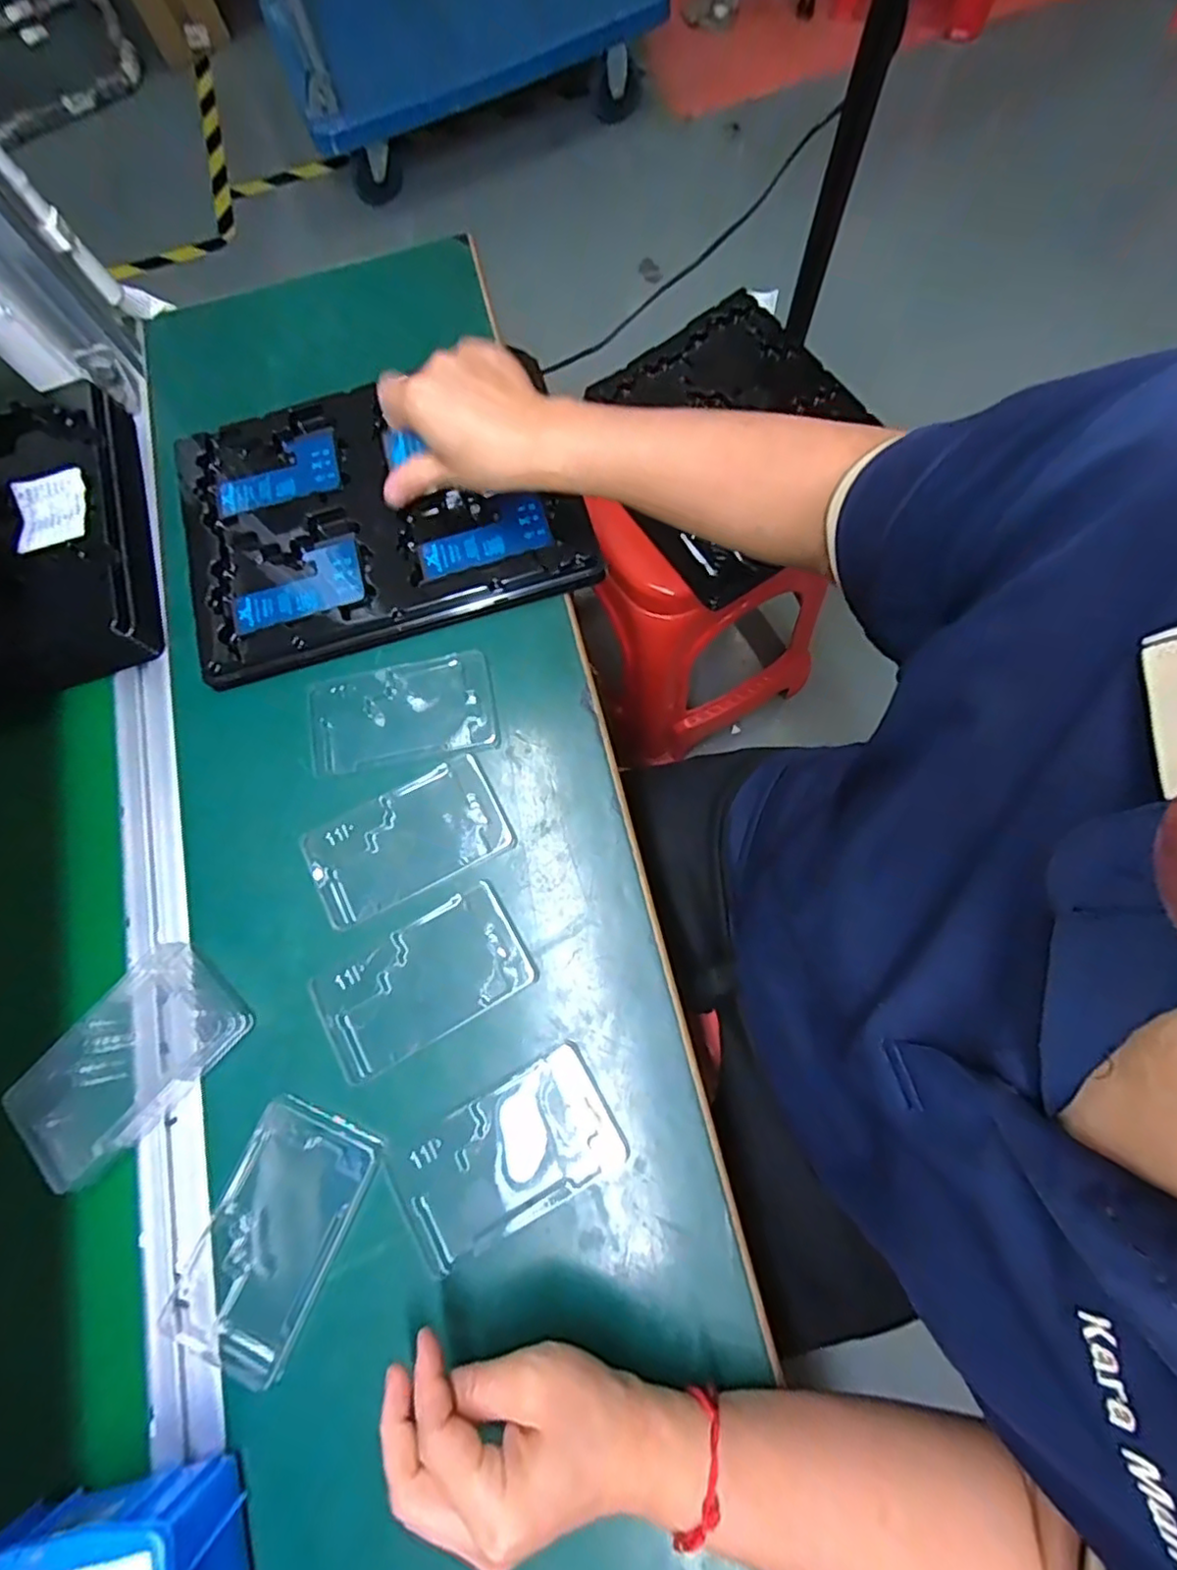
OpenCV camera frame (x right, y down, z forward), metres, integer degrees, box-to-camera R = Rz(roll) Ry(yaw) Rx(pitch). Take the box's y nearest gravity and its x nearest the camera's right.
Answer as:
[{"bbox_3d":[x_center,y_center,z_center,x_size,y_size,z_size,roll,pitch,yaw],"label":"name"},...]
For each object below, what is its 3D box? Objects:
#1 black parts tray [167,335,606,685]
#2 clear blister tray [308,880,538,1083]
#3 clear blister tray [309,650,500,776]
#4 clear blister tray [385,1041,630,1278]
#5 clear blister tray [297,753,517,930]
[{"bbox_3d":[-0.156,-0.205,0.478,0.287,0.017,0.211,-16,76,0],"label":"black parts tray"},{"bbox_3d":[-0.104,0.121,0.403,0.127,0.005,0.071,-30,75,-3],"label":"clear blister tray"},{"bbox_3d":[-0.130,-0.050,0.448,0.127,0.011,0.069,-12,74,2],"label":"clear blister tray"},{"bbox_3d":[-0.047,0.215,0.374,0.126,0.005,0.073,-30,75,-3],"label":"clear blister tray"},{"bbox_3d":[-0.120,0.036,0.427,0.130,0.010,0.073,-27,75,-3],"label":"clear blister tray"}]

